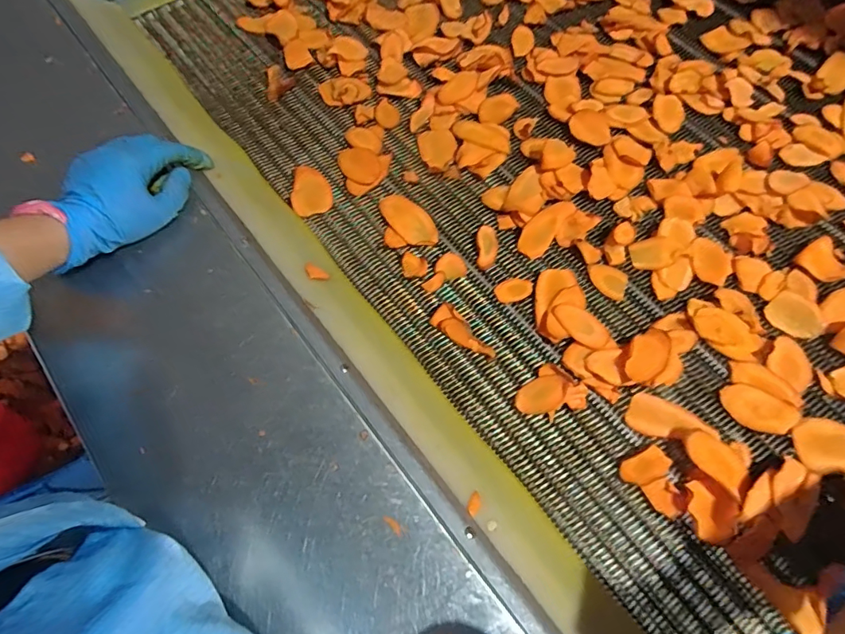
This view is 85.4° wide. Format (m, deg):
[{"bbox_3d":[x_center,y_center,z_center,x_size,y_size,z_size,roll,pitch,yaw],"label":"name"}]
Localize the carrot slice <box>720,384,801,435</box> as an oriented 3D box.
[{"bbox_3d":[0.304,0.084,0.413,0.060,0.010,0.038,24,70,9],"label":"carrot slice"}]

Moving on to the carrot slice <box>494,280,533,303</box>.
[{"bbox_3d":[0.093,-0.028,0.468,0.038,0.004,0.023,-17,69,-7],"label":"carrot slice"}]

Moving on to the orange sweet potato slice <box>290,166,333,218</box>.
[{"bbox_3d":[-0.127,-0.144,0.519,0.045,0.005,0.065,-14,69,-6],"label":"orange sweet potato slice"}]

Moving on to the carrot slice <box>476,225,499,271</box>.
[{"bbox_3d":[0.069,-0.075,0.487,0.022,0.004,0.051,0,68,-1],"label":"carrot slice"}]

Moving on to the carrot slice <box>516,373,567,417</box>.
[{"bbox_3d":[0.110,0.072,0.424,0.049,0.007,0.031,-29,67,3],"label":"carrot slice"}]

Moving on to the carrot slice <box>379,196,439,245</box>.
[{"bbox_3d":[-0.014,-0.106,0.499,0.041,0.004,0.076,-39,74,-15],"label":"carrot slice"}]

